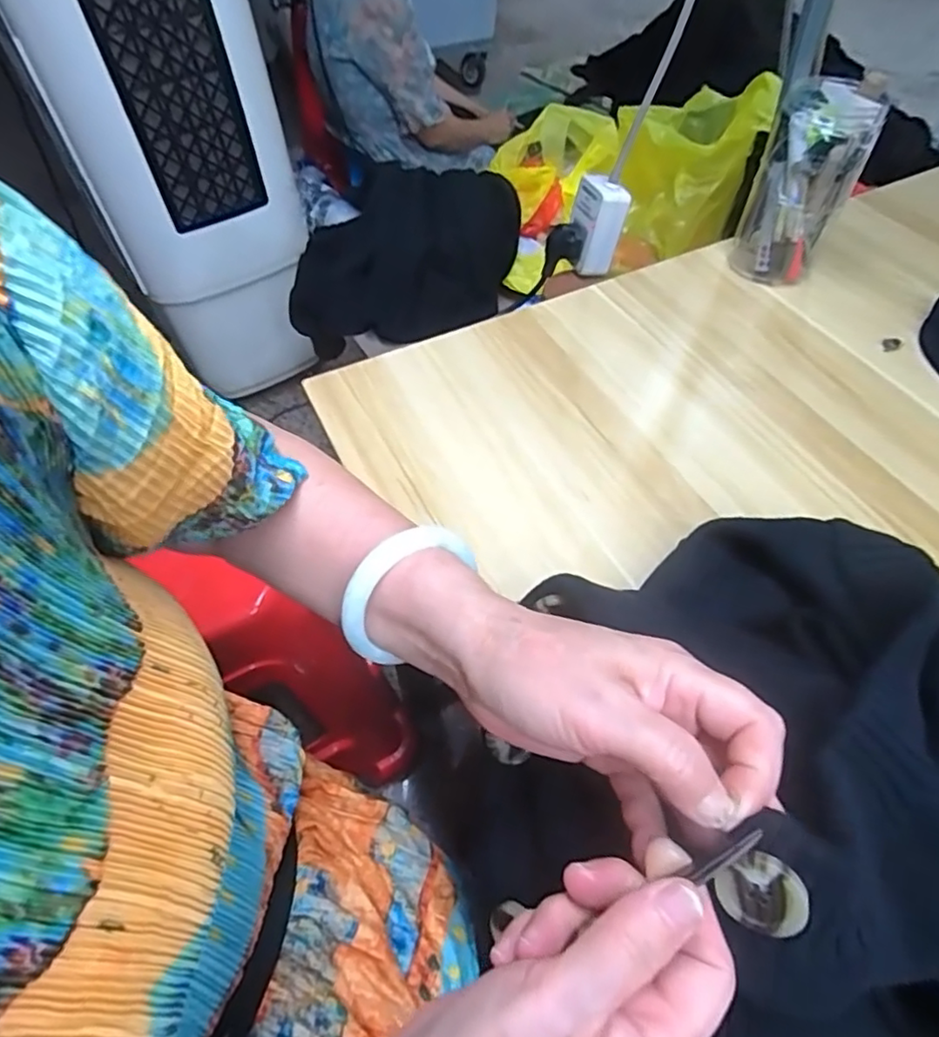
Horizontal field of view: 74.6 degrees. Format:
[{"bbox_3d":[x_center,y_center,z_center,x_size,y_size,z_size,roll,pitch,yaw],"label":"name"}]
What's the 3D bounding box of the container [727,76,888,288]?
[{"bbox_3d":[0.311,-0.308,0.579,0.082,0.152,0.079,19,57,14],"label":"container"}]

